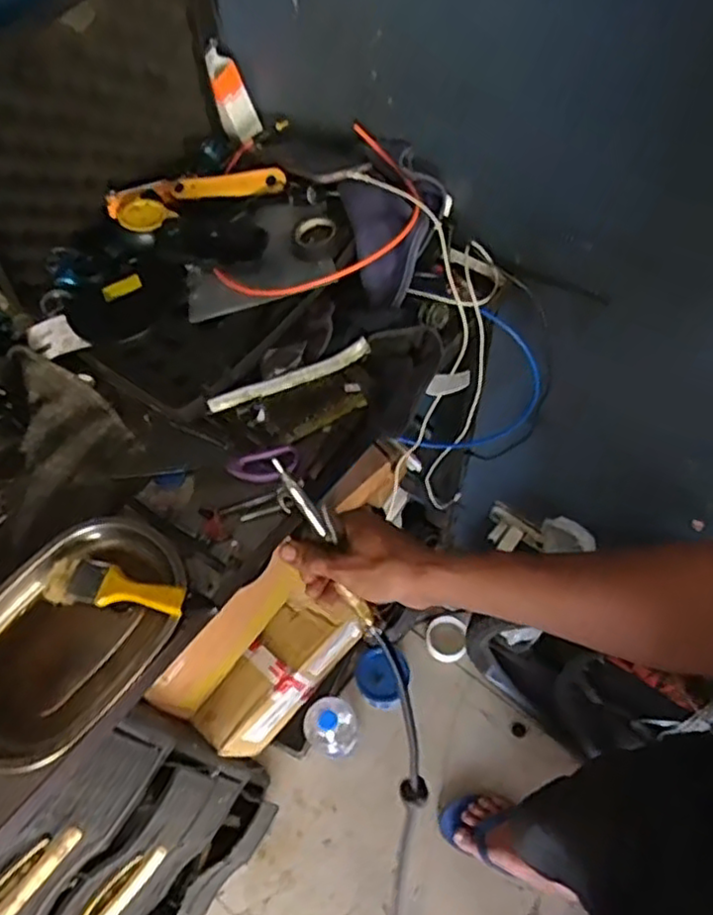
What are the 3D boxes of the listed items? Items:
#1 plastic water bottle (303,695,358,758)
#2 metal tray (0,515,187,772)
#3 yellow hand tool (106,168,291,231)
[{"bbox_3d":[-0.041,0.486,1.203,0.087,0.328,0.099,-20,61,-8],"label":"plastic water bottle"},{"bbox_3d":[-0.248,0.147,0.591,0.149,0.028,0.202,37,69,22],"label":"metal tray"},{"bbox_3d":[-0.178,-0.292,0.746,0.198,0.019,0.082,-10,60,-2],"label":"yellow hand tool"}]

